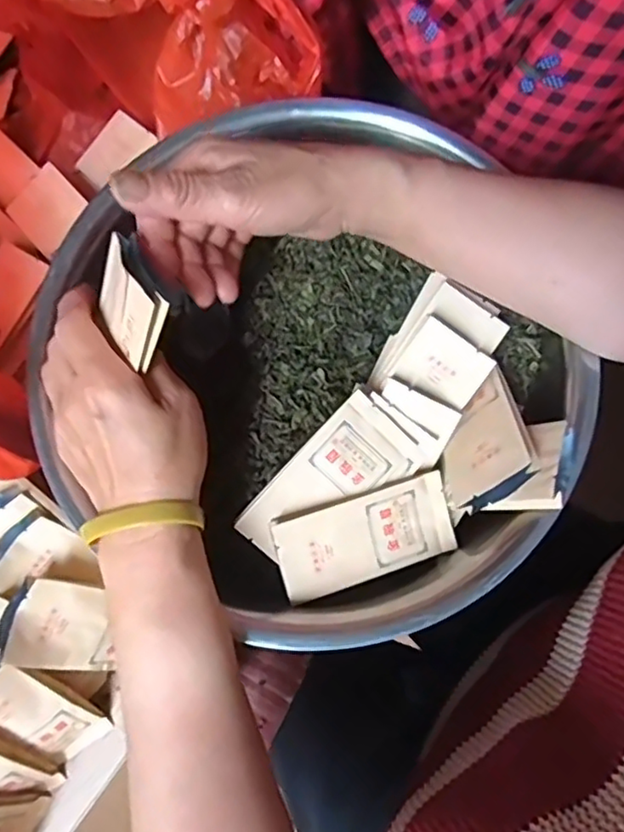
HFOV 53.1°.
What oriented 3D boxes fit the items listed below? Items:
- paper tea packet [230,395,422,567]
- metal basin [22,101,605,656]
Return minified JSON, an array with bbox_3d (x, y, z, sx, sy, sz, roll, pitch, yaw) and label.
[{"bbox_3d":[0.012,0.044,0.380,0.059,0.006,0.109,43,86,-6],"label":"paper tea packet"},{"bbox_3d":[-0.006,-0.021,0.402,0.303,0.080,0.317,0,78,1],"label":"metal basin"}]

